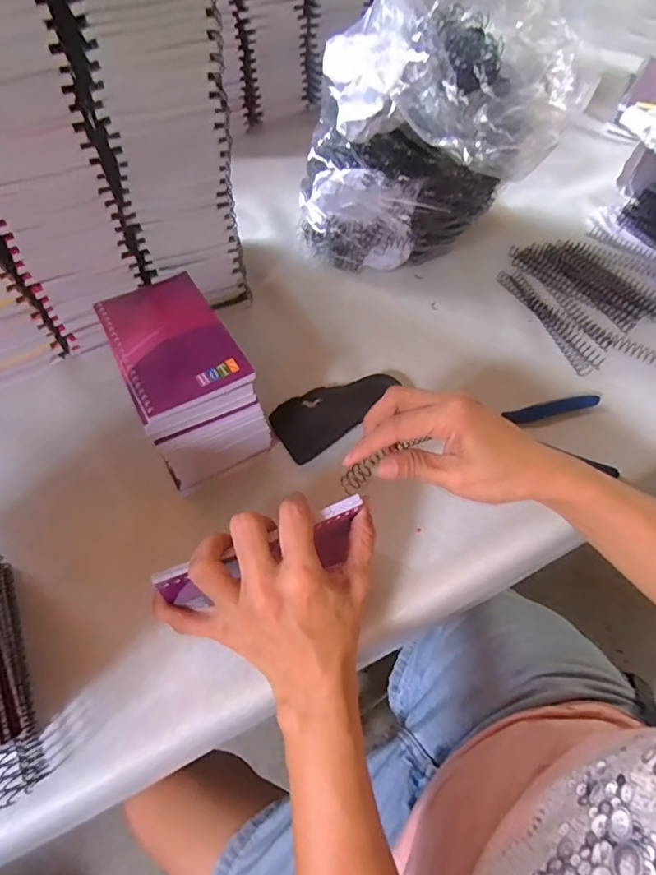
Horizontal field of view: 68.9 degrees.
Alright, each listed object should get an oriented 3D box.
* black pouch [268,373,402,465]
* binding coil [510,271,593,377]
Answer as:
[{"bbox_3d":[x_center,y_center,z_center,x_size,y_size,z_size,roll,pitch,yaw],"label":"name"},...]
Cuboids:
[{"bbox_3d":[0.006,-0.028,0.433,0.116,0.018,0.057,-32,64,-20],"label":"black pouch"},{"bbox_3d":[0.232,-0.123,0.502,0.015,0.010,0.147,-13,59,-10],"label":"binding coil"}]

